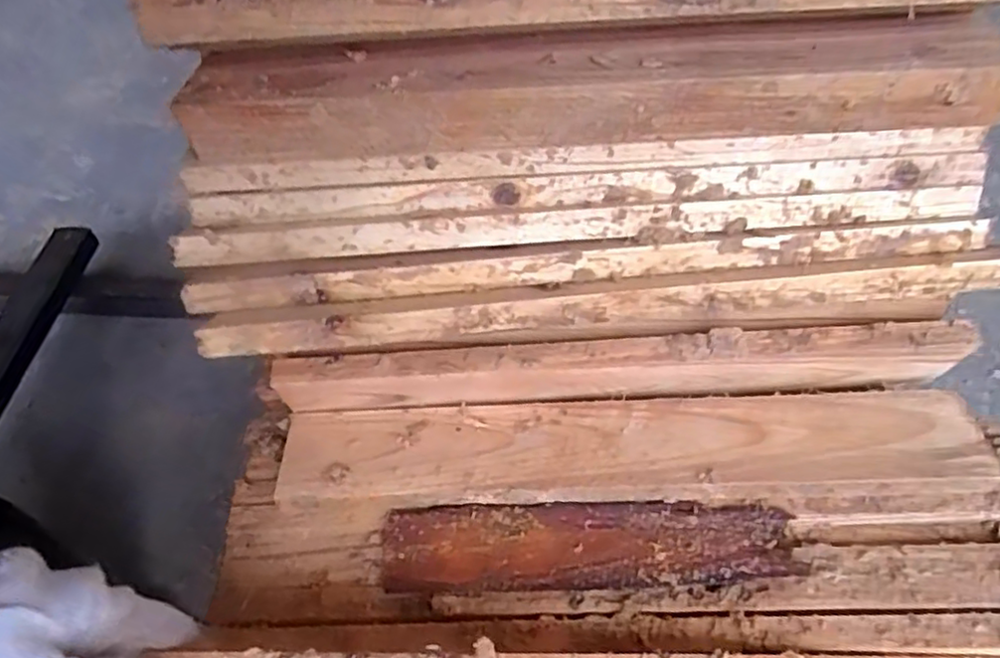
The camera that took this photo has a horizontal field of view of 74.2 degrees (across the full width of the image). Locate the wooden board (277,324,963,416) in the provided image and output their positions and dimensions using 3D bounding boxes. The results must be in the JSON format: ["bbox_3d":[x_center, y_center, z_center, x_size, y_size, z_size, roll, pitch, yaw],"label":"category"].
[{"bbox_3d":[0.075,0.026,0.456,0.452,0.048,0.018,-3,56,2],"label":"wooden board"}]

